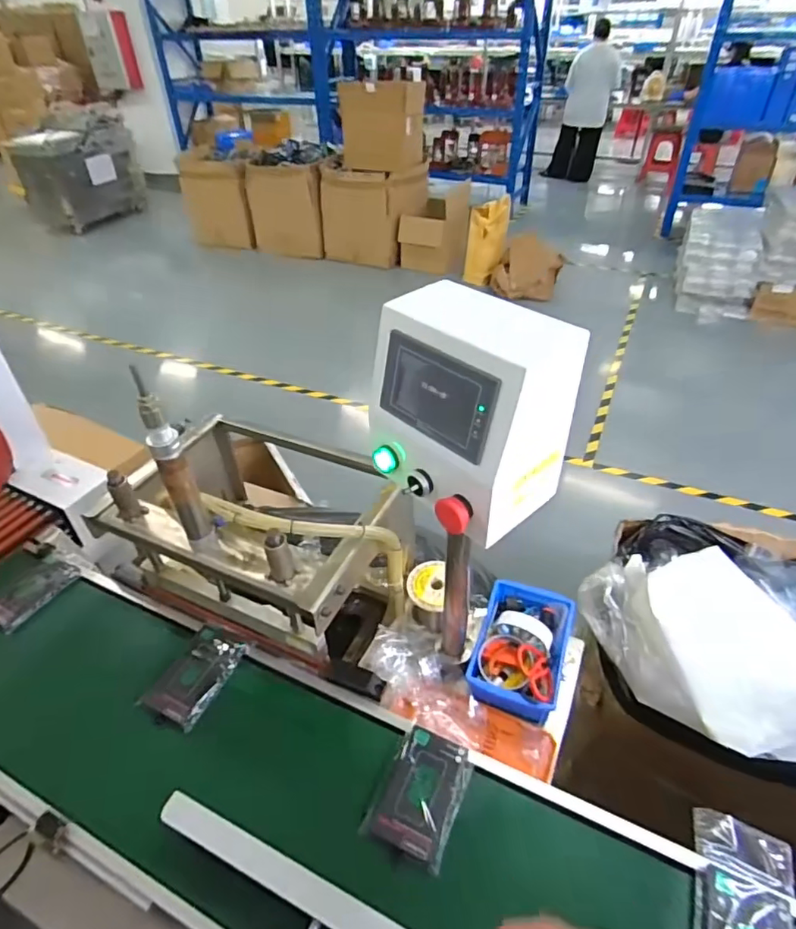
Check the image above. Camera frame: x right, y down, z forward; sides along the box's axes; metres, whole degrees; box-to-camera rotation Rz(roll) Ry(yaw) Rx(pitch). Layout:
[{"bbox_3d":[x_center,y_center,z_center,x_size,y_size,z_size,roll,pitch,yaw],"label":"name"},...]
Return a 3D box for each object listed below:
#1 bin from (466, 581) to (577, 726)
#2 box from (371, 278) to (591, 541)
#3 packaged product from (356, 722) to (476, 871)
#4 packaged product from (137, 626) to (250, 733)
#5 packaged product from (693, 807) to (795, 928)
[{"bbox_3d":[0.199,0.286,0.866,0.140,0.078,0.215,16,43,19],"label":"bin"},{"bbox_3d":[0.071,-0.056,0.561,0.141,0.179,0.180,-27,46,-27],"label":"box"},{"bbox_3d":[0.029,0.404,0.667,0.099,0.020,0.138,11,47,28],"label":"packaged product"},{"bbox_3d":[-0.295,0.305,0.784,0.085,0.026,0.144,16,43,19],"label":"packaged product"},{"bbox_3d":[0.361,0.475,0.566,0.091,0.024,0.197,16,43,20],"label":"packaged product"}]

